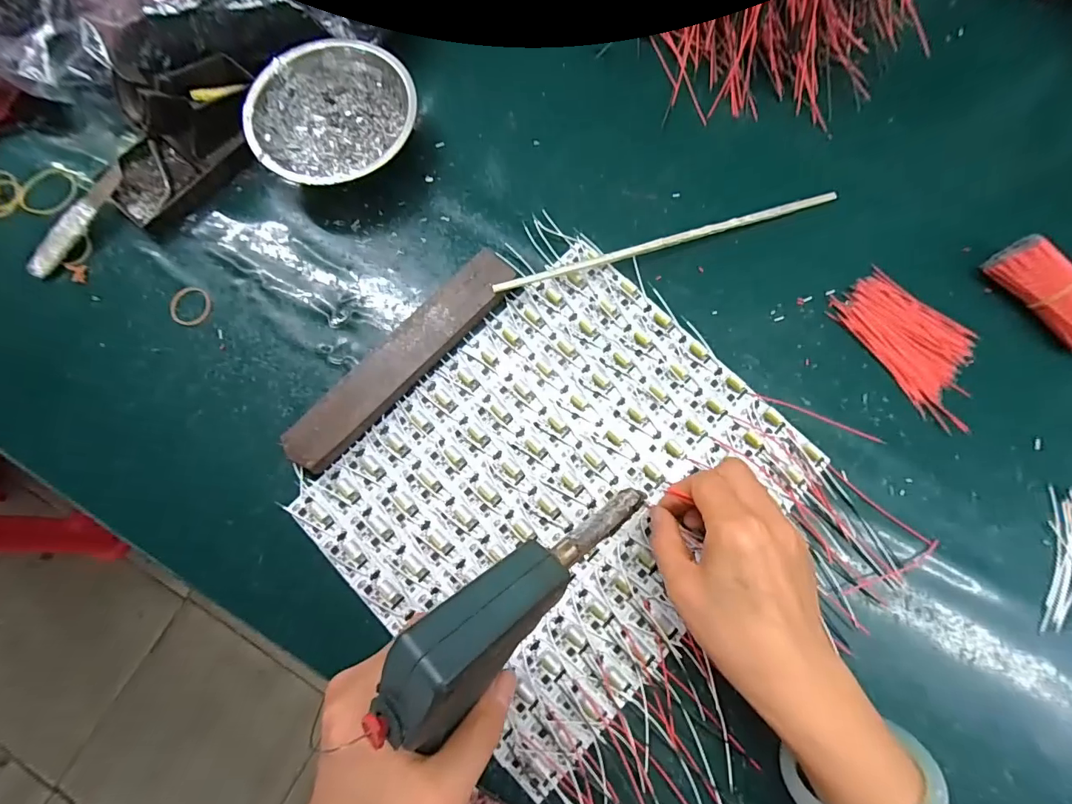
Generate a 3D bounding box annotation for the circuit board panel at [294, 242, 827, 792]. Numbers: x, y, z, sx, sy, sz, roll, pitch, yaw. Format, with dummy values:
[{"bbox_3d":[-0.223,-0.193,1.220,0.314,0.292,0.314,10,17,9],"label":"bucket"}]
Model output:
[{"bbox_3d":[0.017,0.054,0.318,0.284,0.012,0.248,-43,80,-10],"label":"circuit board panel"}]

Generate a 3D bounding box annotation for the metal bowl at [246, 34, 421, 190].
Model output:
[{"bbox_3d":[-0.157,-0.220,0.366,0.123,0.044,0.116,0,76,0],"label":"metal bowl"}]

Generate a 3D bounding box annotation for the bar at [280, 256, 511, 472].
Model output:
[{"bbox_3d":[-0.093,-0.033,0.333,0.037,0.018,0.199,42,80,10],"label":"bar"}]

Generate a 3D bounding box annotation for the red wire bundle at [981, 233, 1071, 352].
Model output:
[{"bbox_3d":[0.372,-0.077,0.331,0.033,0.037,0.090,-35,78,-8],"label":"red wire bundle"}]

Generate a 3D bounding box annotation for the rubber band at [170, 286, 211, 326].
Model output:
[{"bbox_3d":[-0.263,-0.073,0.351,0.028,0.004,0.030,0,76,0],"label":"rubber band"}]

